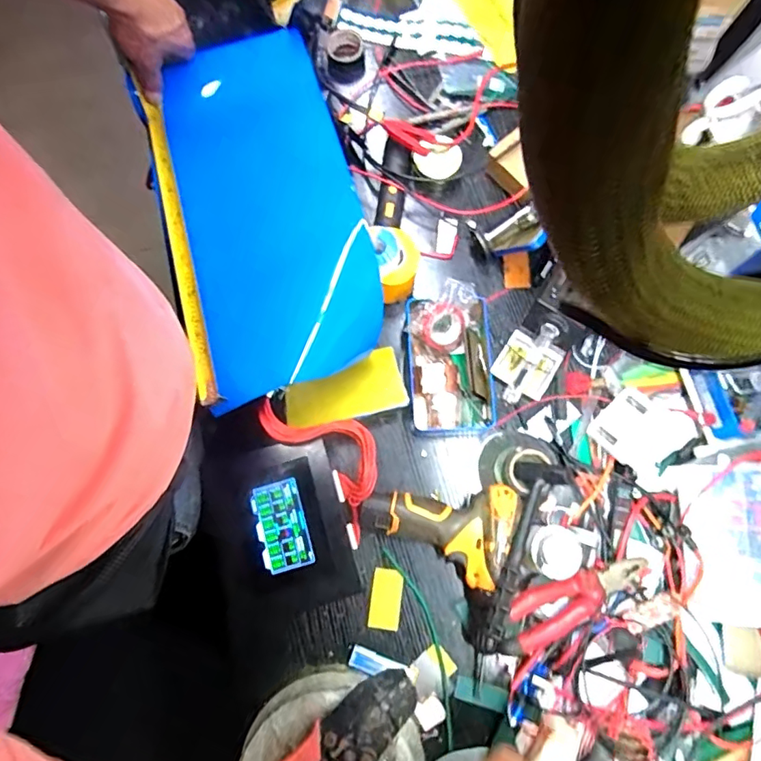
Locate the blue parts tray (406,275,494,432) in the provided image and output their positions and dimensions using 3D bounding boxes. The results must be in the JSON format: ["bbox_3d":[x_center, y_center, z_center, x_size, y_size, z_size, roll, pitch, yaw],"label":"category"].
[{"bbox_3d":[0.087,-0.025,0.671,0.110,0.057,0.183,-1,77,0],"label":"blue parts tray"}]

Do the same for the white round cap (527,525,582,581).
[{"bbox_3d":[0.193,0.191,0.588,0.058,0.022,0.058,3,67,-6],"label":"white round cap"}]

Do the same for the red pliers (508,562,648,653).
[{"bbox_3d":[0.221,0.241,0.599,0.179,0.038,0.062,-28,78,-6],"label":"red pliers"}]

